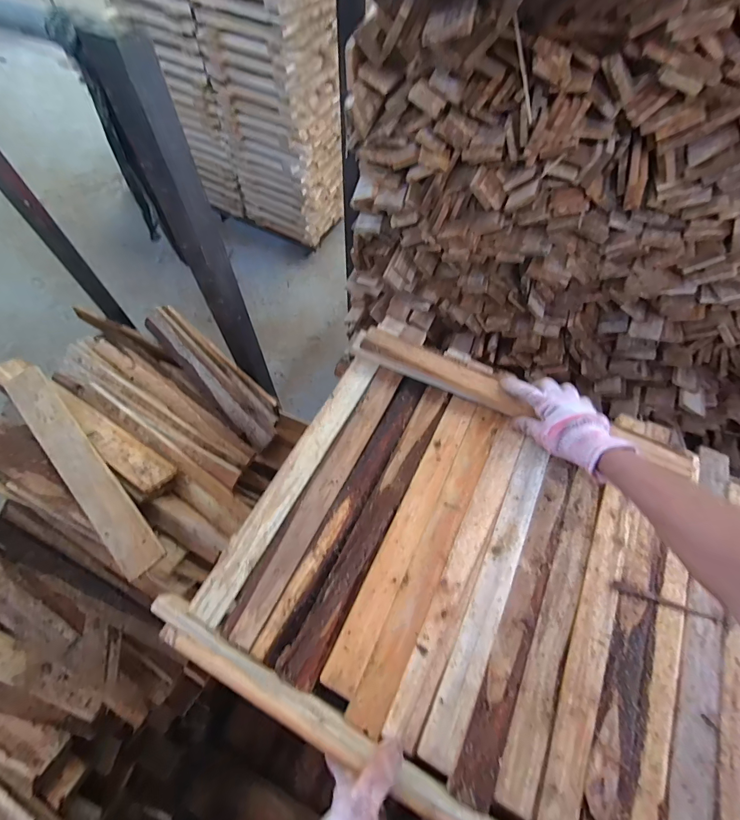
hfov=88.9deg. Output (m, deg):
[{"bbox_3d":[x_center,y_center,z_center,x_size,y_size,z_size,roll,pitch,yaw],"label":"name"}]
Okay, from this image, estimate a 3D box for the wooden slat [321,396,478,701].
[{"bbox_3d":[0.055,0.145,0.499,0.042,0.009,0.403,25,65,10],"label":"wooden slat"}]

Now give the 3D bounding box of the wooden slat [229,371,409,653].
[{"bbox_3d":[-0.059,0.099,0.517,0.045,0.011,0.410,25,65,11],"label":"wooden slat"}]

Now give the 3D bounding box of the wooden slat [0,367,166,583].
[{"bbox_3d":[-0.553,0.094,0.713,0.070,0.030,0.514,-40,71,-19],"label":"wooden slat"}]

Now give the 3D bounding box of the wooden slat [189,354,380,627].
[{"bbox_3d":[-0.101,0.080,0.527,0.044,0.011,0.410,26,66,11],"label":"wooden slat"}]

